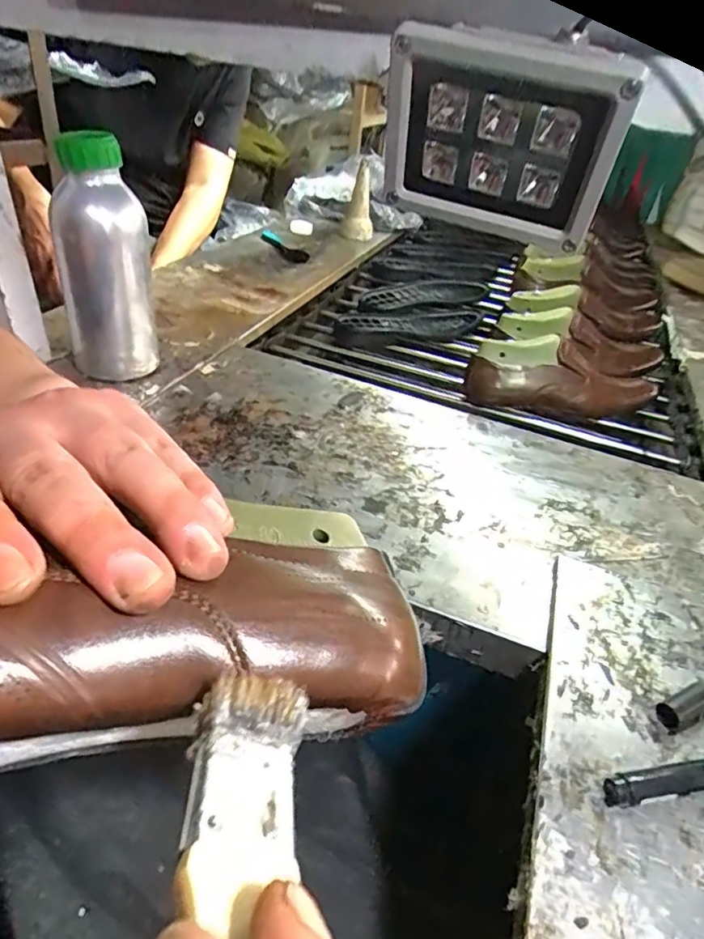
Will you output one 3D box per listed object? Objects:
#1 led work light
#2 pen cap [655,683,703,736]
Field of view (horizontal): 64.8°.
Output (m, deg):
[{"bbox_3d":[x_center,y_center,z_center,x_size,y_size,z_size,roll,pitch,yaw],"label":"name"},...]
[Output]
[{"bbox_3d":[0.076,-0.171,0.291,0.118,0.087,0.056,16,38,11],"label":"led work light"},{"bbox_3d":[0.210,0.147,0.345,0.040,0.016,0.017,-11,41,-23],"label":"pen cap"}]

